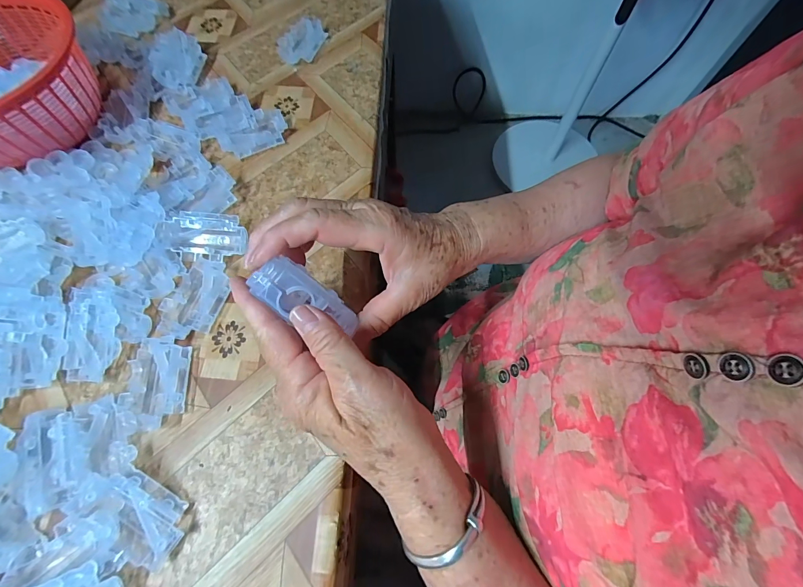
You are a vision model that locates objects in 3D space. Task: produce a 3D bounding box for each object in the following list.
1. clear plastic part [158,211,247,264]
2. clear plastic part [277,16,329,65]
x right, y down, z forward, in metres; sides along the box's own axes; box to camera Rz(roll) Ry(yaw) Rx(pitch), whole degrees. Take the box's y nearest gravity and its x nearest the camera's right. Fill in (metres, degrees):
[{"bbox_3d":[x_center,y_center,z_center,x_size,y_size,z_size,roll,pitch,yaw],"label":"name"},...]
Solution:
[{"bbox_3d":[-0.175,-0.052,0.320,0.071,0.018,0.042,-1,66,-1],"label":"clear plastic part"},{"bbox_3d":[-0.120,-0.313,0.440,0.042,0.013,0.083,20,67,8],"label":"clear plastic part"}]

